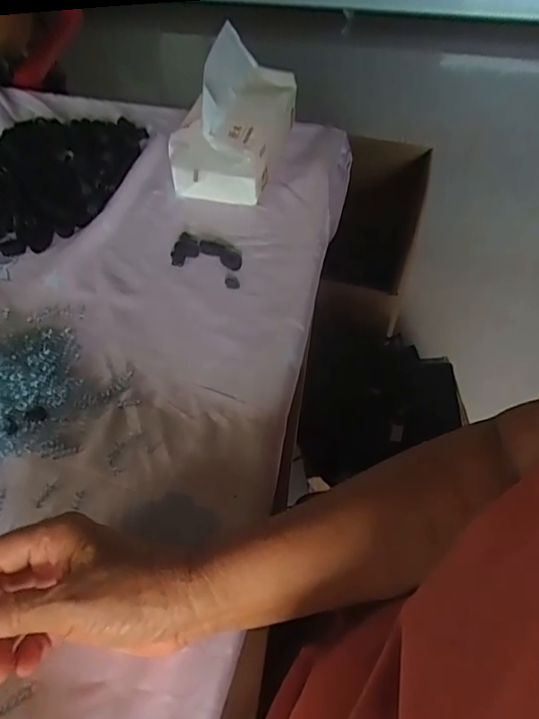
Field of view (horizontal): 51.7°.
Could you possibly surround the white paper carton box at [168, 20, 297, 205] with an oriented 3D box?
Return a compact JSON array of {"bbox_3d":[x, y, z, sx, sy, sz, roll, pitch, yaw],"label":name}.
[{"bbox_3d":[-0.033,-0.258,0.593,0.092,0.096,0.165,14,55,10],"label":"white paper carton box"}]

